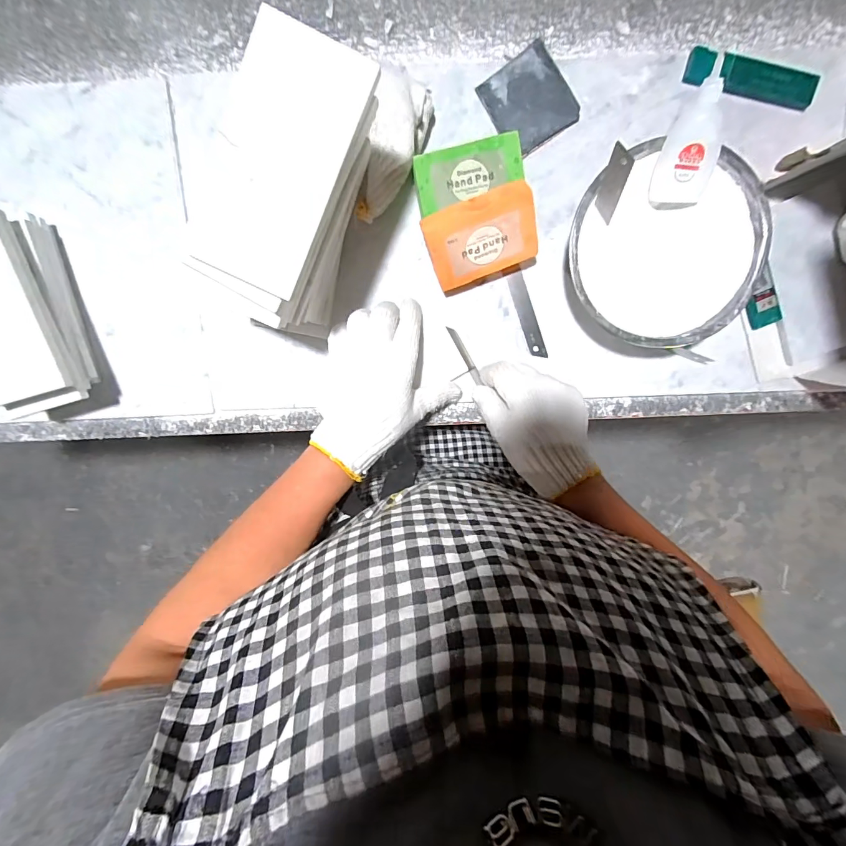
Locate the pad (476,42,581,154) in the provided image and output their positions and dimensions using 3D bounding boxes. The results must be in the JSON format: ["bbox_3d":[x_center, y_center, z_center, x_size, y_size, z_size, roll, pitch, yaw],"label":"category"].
[{"bbox_3d":[0.095,-0.291,0.374,0.068,0.013,0.074,-33,97,5],"label":"pad"}]

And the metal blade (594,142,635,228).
[{"bbox_3d":[0.151,-0.188,0.328,0.017,0.068,0.005,18,76,12],"label":"metal blade"}]

